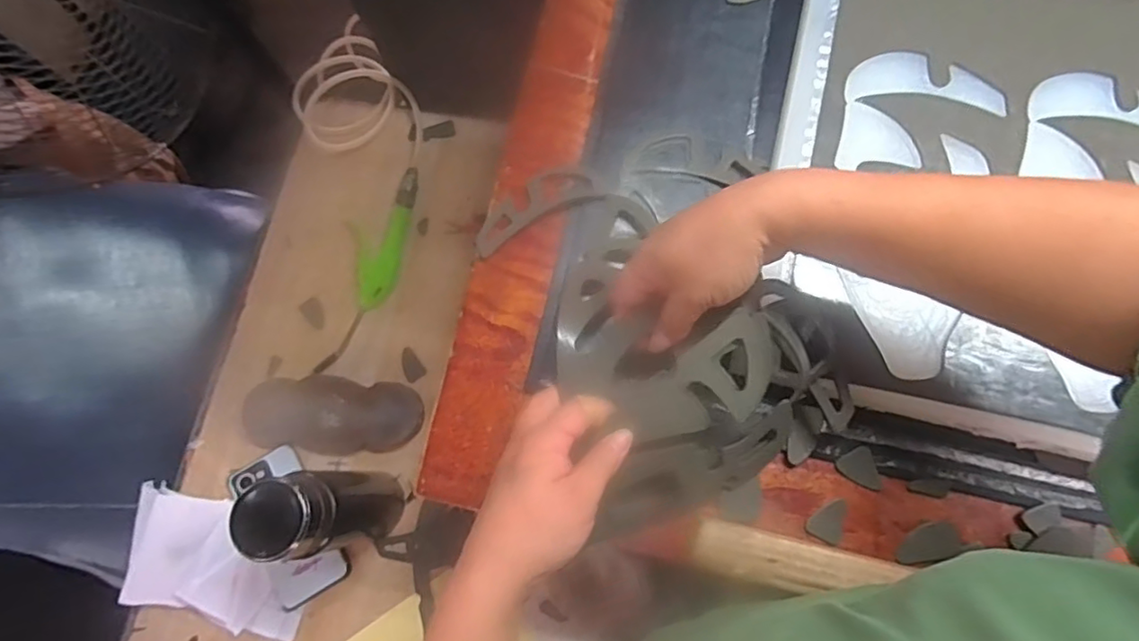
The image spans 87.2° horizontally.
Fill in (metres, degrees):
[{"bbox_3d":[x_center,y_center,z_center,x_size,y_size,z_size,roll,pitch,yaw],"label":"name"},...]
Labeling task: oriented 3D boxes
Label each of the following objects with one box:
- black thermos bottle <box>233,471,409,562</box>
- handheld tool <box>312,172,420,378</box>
[{"bbox_3d":[-0.231,0.179,0.575,0.071,0.226,0.076,0,72,-1],"label":"black thermos bottle"},{"bbox_3d":[-0.246,-0.067,0.732,0.073,0.023,0.263,10,72,2],"label":"handheld tool"}]

